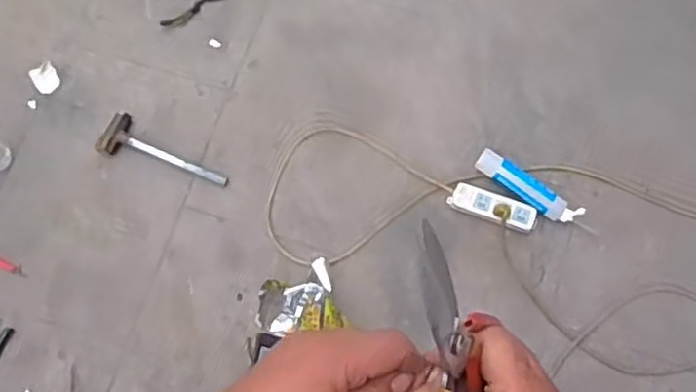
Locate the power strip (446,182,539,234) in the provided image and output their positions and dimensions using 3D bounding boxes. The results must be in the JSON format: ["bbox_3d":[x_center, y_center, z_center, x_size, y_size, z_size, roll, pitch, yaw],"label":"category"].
[{"bbox_3d":[0.304,0.027,1.456,0.183,0.032,0.060,22,77,4],"label":"power strip"}]

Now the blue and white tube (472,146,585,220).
[{"bbox_3d":[0.374,-0.014,1.459,0.233,0.046,0.055,35,78,7],"label":"blue and white tube"}]

